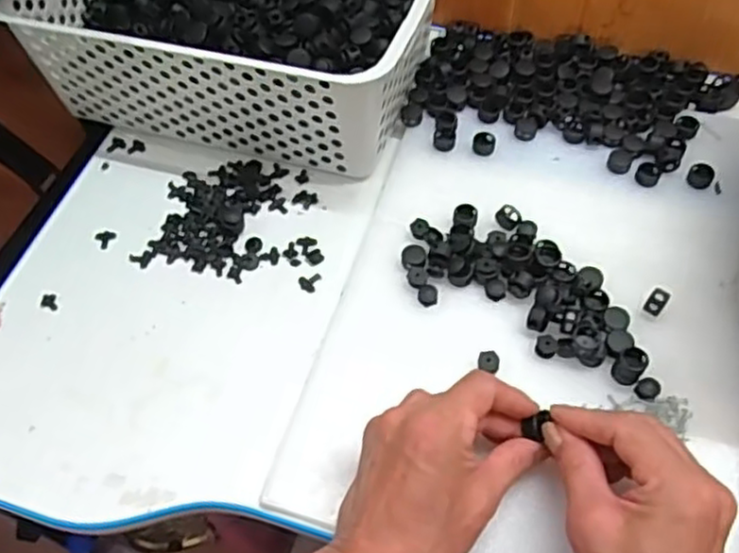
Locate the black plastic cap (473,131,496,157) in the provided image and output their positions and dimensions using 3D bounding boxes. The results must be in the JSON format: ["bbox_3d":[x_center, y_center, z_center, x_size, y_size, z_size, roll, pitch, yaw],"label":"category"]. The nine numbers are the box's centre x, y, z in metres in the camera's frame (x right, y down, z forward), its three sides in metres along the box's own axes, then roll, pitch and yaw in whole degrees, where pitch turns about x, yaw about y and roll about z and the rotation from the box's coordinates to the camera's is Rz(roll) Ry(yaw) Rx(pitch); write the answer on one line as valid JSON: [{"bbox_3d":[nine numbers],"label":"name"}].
[{"bbox_3d":[0.087,-0.102,0.545,0.017,0.009,0.018,-2,58,3],"label":"black plastic cap"}]

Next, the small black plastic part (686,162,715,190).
[{"bbox_3d":[0.237,-0.072,0.515,0.017,0.010,0.017,26,63,18],"label":"small black plastic part"}]

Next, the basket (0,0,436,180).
[{"bbox_3d":[-0.100,-0.208,0.569,0.301,0.101,0.206,12,59,11],"label":"basket"}]

